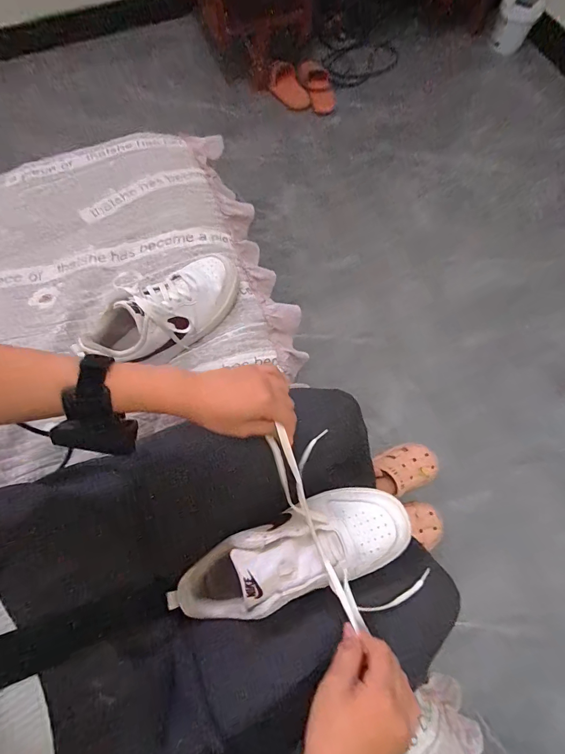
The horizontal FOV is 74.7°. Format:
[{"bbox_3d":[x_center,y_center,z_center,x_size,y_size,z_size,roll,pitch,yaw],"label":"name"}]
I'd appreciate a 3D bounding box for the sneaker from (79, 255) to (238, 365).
[{"bbox_3d":[-0.152,-0.100,0.527,0.221,0.090,0.090,-36,73,-27],"label":"sneaker"}]

